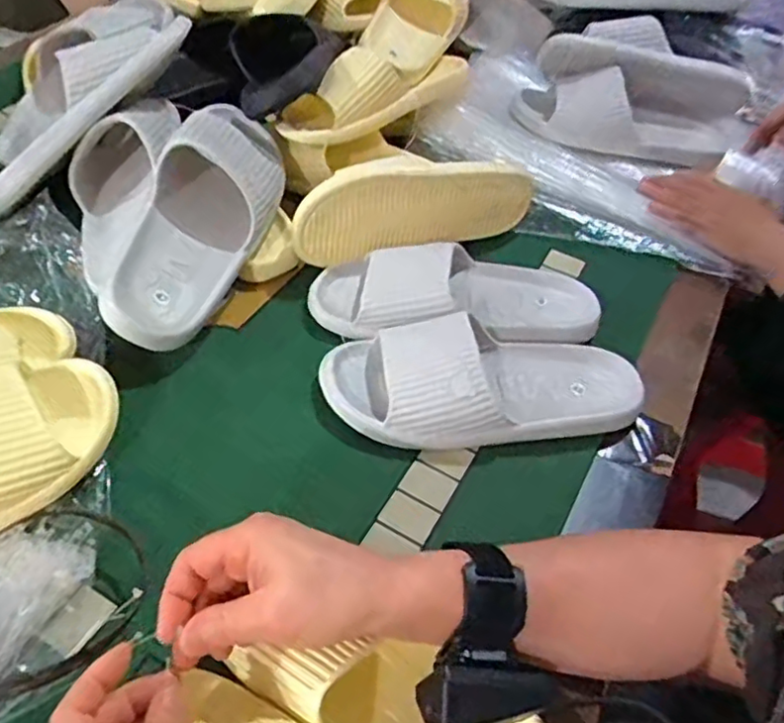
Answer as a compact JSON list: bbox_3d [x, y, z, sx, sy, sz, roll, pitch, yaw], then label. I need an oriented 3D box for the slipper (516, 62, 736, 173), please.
[{"bbox_3d":[0.293,-0.303,0.772,0.271,0.081,0.117,12,49,3],"label":"slipper"}]

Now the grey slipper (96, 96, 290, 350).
[{"bbox_3d":[-0.176,-0.138,0.565,0.096,0.088,0.266,16,68,7],"label":"grey slipper"}]

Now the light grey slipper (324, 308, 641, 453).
[{"bbox_3d":[0.077,0.014,0.520,0.259,0.067,0.104,4,49,-3],"label":"light grey slipper"}]

